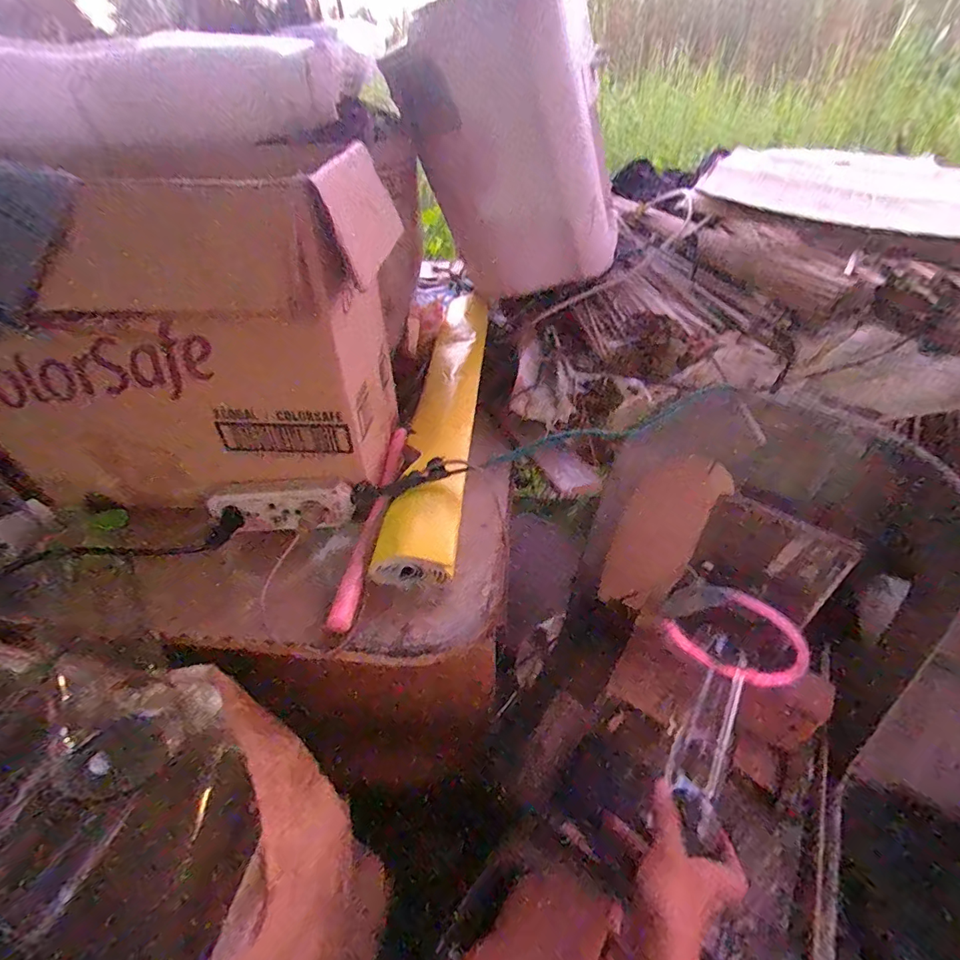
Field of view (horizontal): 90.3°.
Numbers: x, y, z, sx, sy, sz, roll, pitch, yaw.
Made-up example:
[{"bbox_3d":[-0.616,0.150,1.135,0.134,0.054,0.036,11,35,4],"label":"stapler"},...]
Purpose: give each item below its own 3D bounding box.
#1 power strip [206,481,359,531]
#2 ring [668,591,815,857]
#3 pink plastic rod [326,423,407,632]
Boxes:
[{"bbox_3d":[-0.198,0.027,0.482,0.140,0.047,0.022,-3,13,1],"label":"power strip"},{"bbox_3d":[0.262,0.243,0.514,0.145,0.073,0.264,17,50,21],"label":"ring"},{"bbox_3d":[-0.108,0.032,0.492,0.024,0.025,0.273,2,42,6],"label":"pink plastic rod"}]

